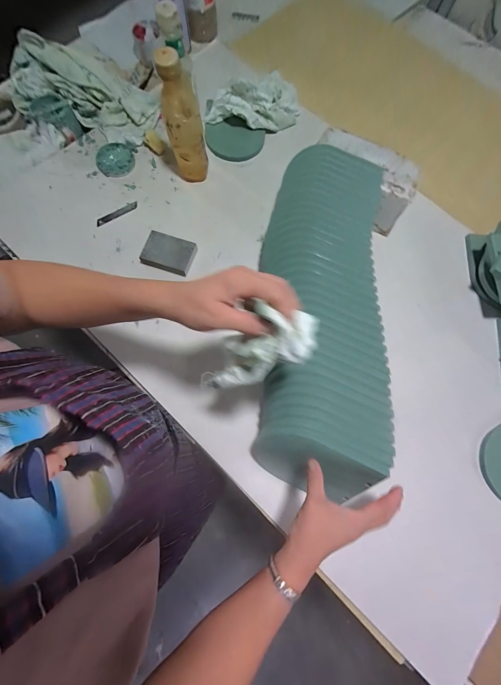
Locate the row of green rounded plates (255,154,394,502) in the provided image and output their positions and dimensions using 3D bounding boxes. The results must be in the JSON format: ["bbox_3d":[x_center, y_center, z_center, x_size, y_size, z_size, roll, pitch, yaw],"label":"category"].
[{"bbox_3d":[0.114,-0.054,0.444,0.192,0.113,0.576,2,79,-1],"label":"row of green rounded plates"}]

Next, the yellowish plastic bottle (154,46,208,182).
[{"bbox_3d":[-0.124,-0.407,0.478,0.069,0.198,0.058,-15,78,-5],"label":"yellowish plastic bottle"}]

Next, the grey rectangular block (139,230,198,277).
[{"bbox_3d":[-0.167,-0.184,0.523,0.100,0.018,0.072,19,77,3],"label":"grey rectangular block"}]

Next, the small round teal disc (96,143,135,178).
[{"bbox_3d":[-0.305,-0.411,0.579,0.082,0.018,0.091,-28,79,-7],"label":"small round teal disc"}]

